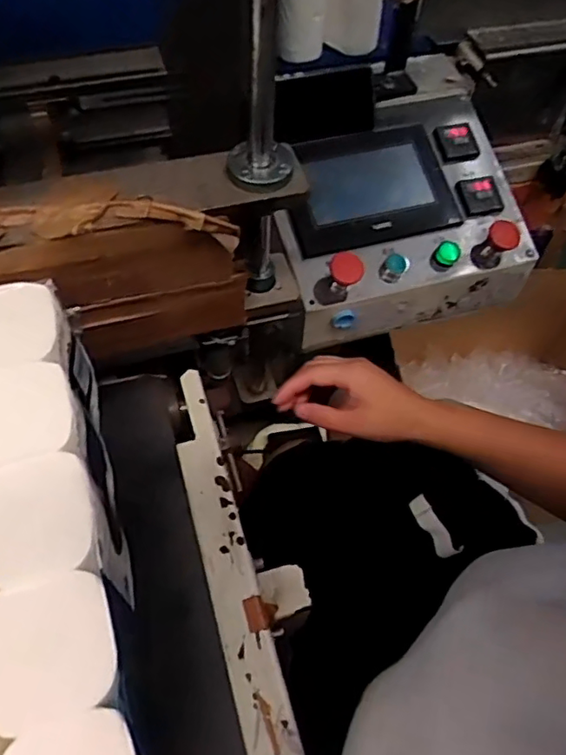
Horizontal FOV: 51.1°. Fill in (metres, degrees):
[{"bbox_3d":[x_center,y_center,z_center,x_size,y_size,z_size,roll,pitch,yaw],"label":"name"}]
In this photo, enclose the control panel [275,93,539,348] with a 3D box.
[{"bbox_3d":[0.134,-0.216,0.784,0.315,0.138,0.271,-14,59,-12],"label":"control panel"}]

